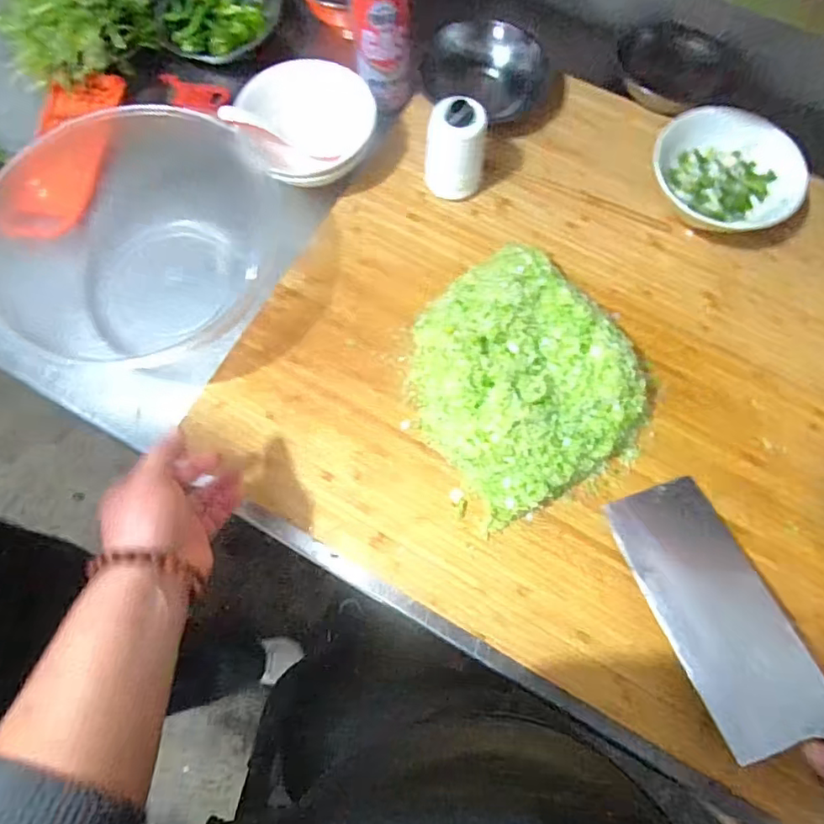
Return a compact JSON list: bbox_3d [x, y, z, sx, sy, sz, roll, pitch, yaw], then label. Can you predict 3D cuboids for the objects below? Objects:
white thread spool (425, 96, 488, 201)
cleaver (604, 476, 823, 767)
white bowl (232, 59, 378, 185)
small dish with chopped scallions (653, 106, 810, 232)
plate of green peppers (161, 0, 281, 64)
[{"bbox_3d":[0.048,-0.286,0.588,0.065,0.102,0.055,5,75,3],"label":"white thread spool"},{"bbox_3d":[0.284,0.210,0.438,0.103,0.021,0.328,-23,61,-5],"label":"cleaver"},{"bbox_3d":[-0.113,-0.322,0.612,0.141,0.076,0.141,0,74,2],"label":"white bowl"},{"bbox_3d":[0.341,-0.258,0.593,0.150,0.062,0.140,0,74,2],"label":"small dish with chopped scallions"},{"bbox_3d":[-0.261,-0.523,0.709,0.158,0.038,0.140,20,76,7],"label":"plate of green peppers"}]

